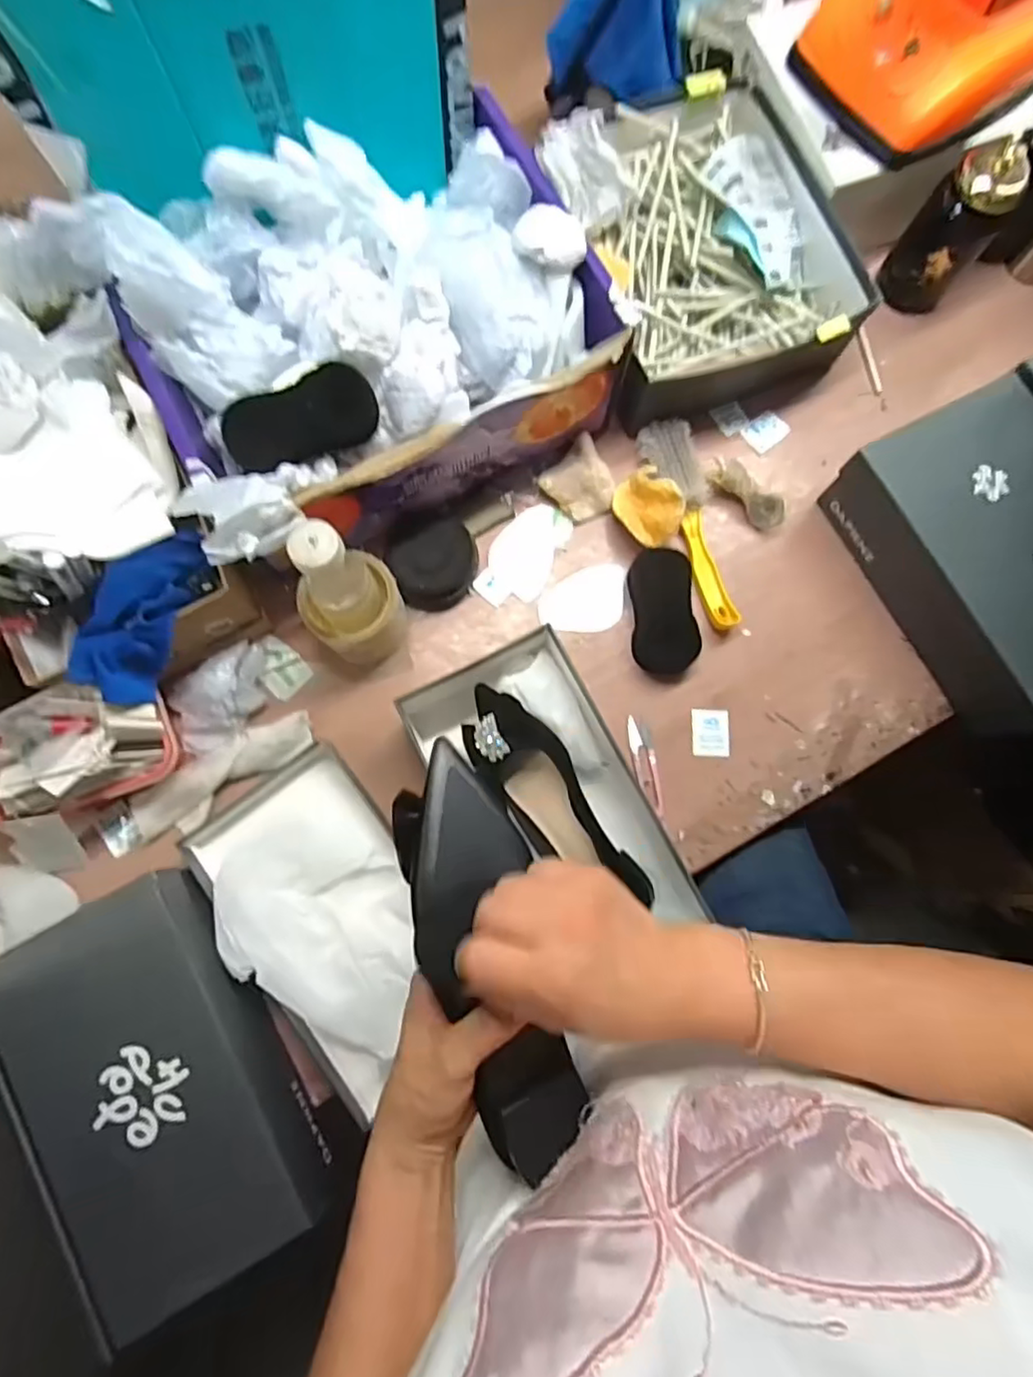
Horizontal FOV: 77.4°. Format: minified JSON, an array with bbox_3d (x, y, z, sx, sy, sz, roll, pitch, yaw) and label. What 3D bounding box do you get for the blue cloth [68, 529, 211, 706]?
[{"bbox_3d":[-0.327,-0.066,0.560,0.081,0.038,0.159,13,80,1],"label":"blue cloth"}]

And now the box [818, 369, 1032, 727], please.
[{"bbox_3d":[0.465,-0.126,0.625,0.183,0.105,0.289,-27,82,-6],"label":"box"}]

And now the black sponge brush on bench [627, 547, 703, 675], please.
[{"bbox_3d":[0.150,-0.075,0.653,0.066,0.036,0.129,-3,80,-2],"label":"black sponge brush on bench"}]

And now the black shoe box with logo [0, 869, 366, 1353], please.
[{"bbox_3d":[-0.288,0.320,0.533,0.169,0.087,0.291,-32,82,-6],"label":"black shoe box with logo"}]

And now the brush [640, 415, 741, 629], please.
[{"bbox_3d":[0.186,-0.171,0.670,0.047,0.037,0.225,-18,81,-4],"label":"brush"}]

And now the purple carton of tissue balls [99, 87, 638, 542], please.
[{"bbox_3d":[-0.128,-0.322,0.603,0.392,0.175,0.295,-25,82,-5],"label":"purple carton of tissue balls"}]

